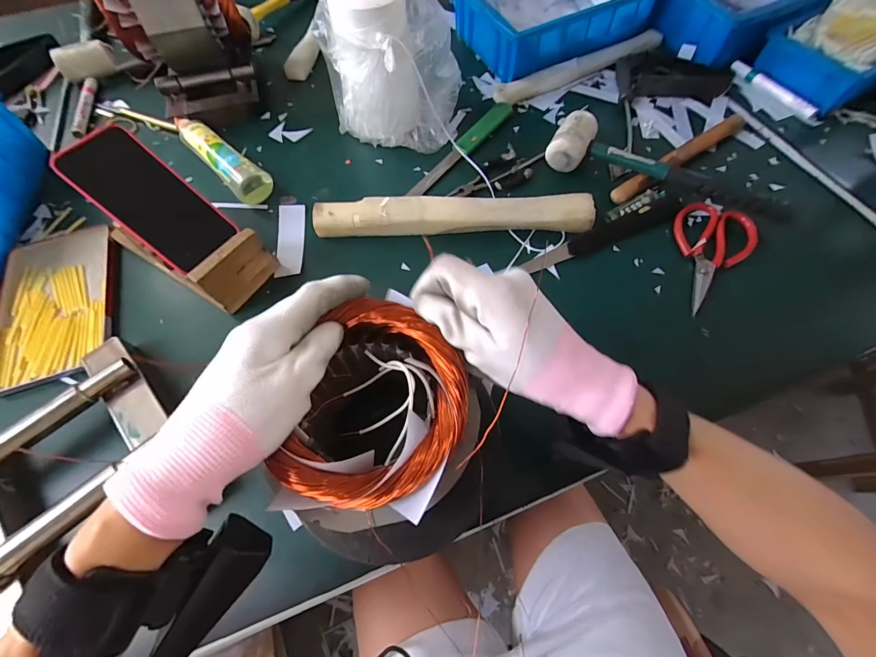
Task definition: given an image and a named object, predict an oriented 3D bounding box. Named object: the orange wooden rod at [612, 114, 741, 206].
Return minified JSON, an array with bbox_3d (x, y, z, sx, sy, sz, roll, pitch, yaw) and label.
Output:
[{"bbox_3d":[0.322,-0.227,0.491,0.233,0.023,0.027,-32,67,-14],"label":"orange wooden rod"}]

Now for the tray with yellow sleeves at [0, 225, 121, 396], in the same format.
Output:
[{"bbox_3d":[-0.447,-0.039,0.435,0.126,0.018,0.213,-18,65,-8],"label":"tray with yellow sleeves"}]

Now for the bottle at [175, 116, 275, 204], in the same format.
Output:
[{"bbox_3d":[-0.303,-0.240,0.517,0.049,0.039,0.202,-42,70,-18],"label":"bottle"}]

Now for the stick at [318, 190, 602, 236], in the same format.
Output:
[{"bbox_3d":[0.017,-0.136,0.451,0.331,0.034,0.043,0,64,1],"label":"stick"}]

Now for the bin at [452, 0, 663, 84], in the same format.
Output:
[{"bbox_3d":[0.184,-0.515,0.602,0.286,0.097,0.202,-24,66,-10],"label":"bin"}]

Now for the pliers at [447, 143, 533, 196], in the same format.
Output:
[{"bbox_3d":[0.067,-0.204,0.496,0.112,0.012,0.055,-27,66,-12],"label":"pliers"}]

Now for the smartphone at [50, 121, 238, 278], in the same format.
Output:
[{"bbox_3d":[-0.315,-0.142,0.405,0.157,0.007,0.080,46,72,-16],"label":"smartphone"}]

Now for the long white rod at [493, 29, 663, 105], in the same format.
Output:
[{"bbox_3d":[0.223,-0.412,0.583,0.280,0.034,0.031,-22,65,-10],"label":"long white rod"}]

